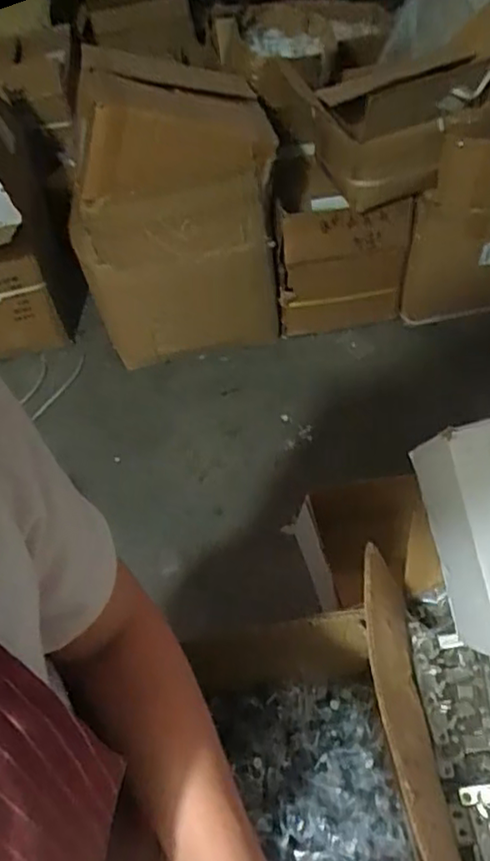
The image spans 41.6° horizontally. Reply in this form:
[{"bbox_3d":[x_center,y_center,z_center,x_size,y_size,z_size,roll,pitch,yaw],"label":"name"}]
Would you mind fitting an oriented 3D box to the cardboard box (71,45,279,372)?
[{"bbox_3d":[-0.200,-0.594,1.735,0.500,0.640,0.535,-11,52,-3],"label":"cardboard box"}]

